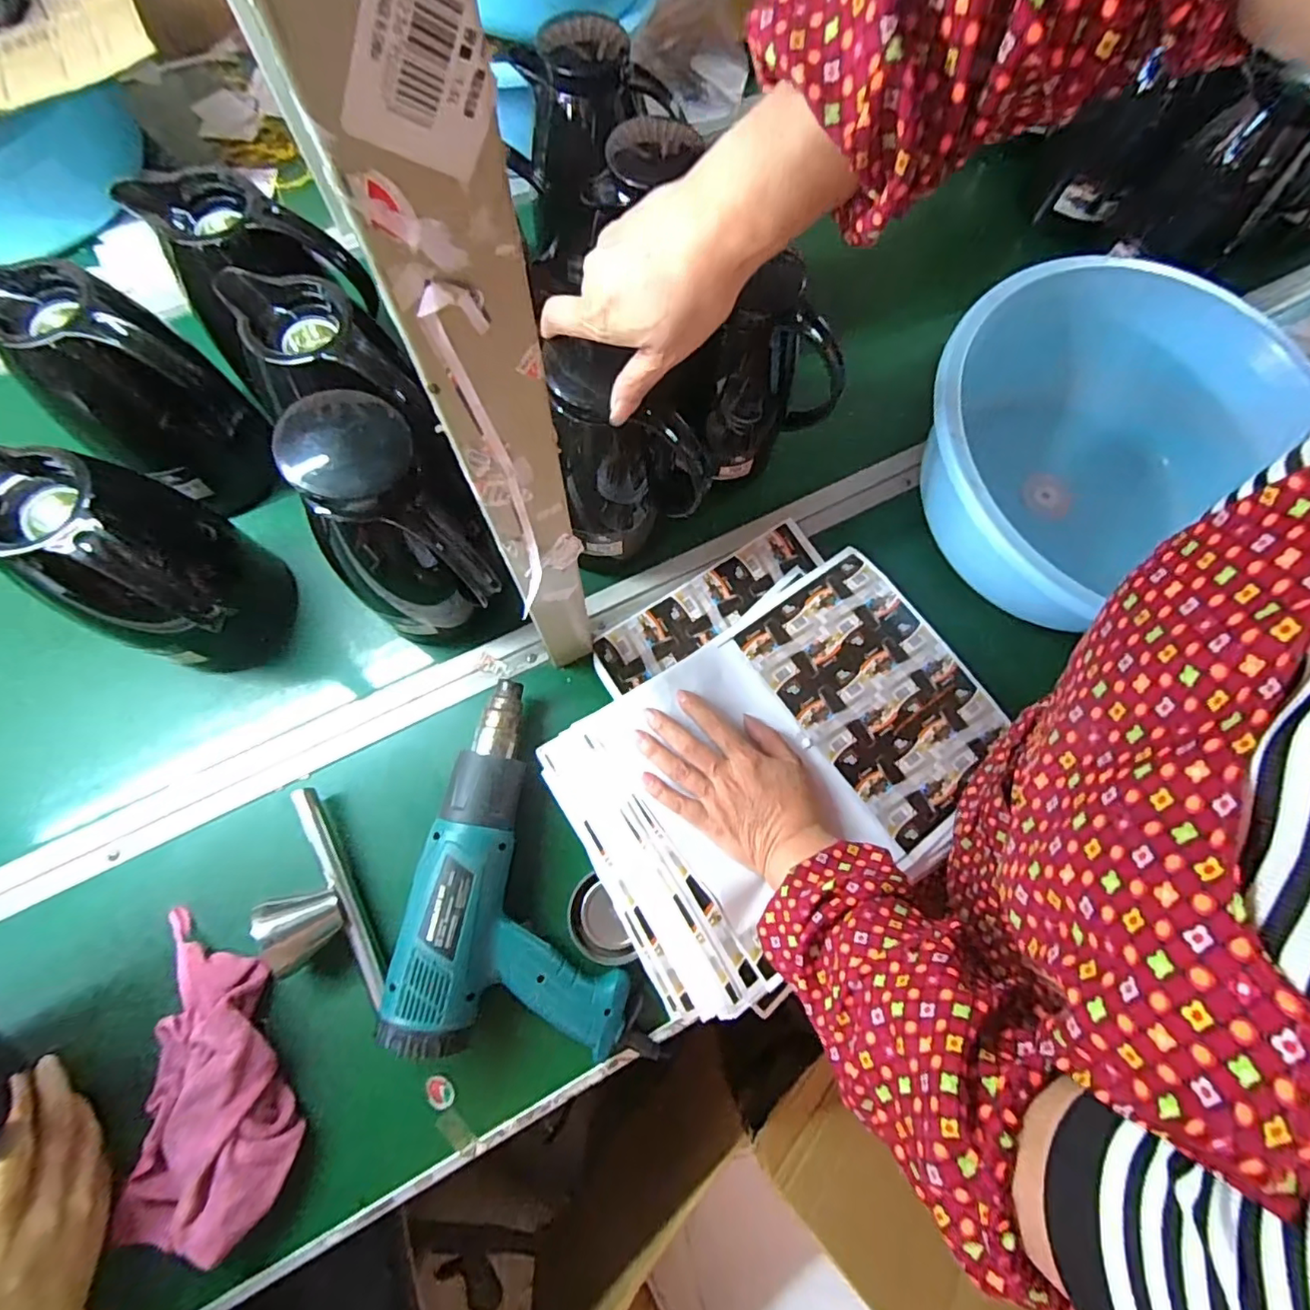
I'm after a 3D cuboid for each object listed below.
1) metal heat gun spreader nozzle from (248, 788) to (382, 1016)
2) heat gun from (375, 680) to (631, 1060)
[{"bbox_3d":[-0.275,0.201,0.465,0.063,0.048,0.177,-28,77,-11],"label":"metal heat gun spreader nozzle"},{"bbox_3d":[-0.090,0.169,0.467,0.178,0.063,0.271,13,73,0],"label":"heat gun"}]

